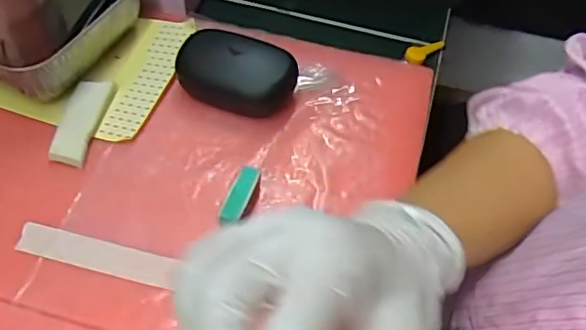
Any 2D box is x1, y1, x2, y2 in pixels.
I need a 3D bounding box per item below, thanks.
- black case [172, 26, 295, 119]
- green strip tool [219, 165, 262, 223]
[{"bbox_3d":[-0.040,-0.065,0.406,0.083,0.033,0.051,20,55,10],"label":"black case"},{"bbox_3d":[-0.032,0.021,0.354,0.014,0.017,0.043,18,55,9],"label":"green strip tool"}]

